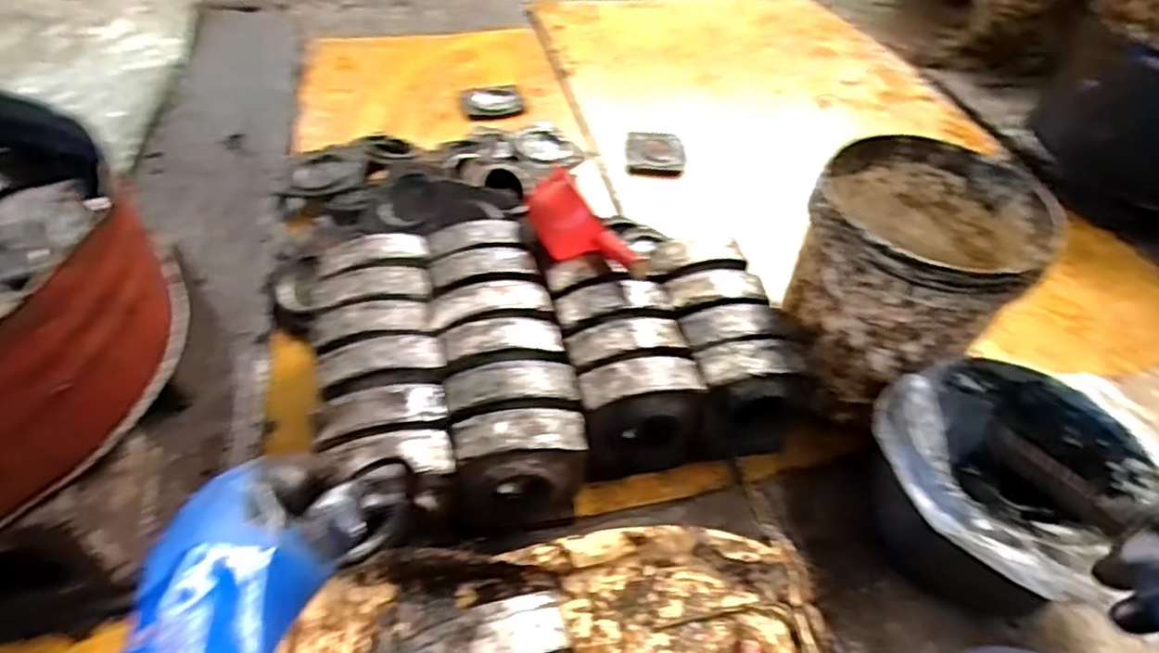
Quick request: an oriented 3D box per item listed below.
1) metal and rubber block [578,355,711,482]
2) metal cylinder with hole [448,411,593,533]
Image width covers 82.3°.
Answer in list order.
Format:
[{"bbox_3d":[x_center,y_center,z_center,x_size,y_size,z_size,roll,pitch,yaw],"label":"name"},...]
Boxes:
[{"bbox_3d":[0.092,0.124,0.906,0.177,0.142,0.094,-8,47,-11],"label":"metal and rubber block"},{"bbox_3d":[-0.076,0.187,0.849,0.161,0.165,0.078,-4,46,-7],"label":"metal cylinder with hole"}]

